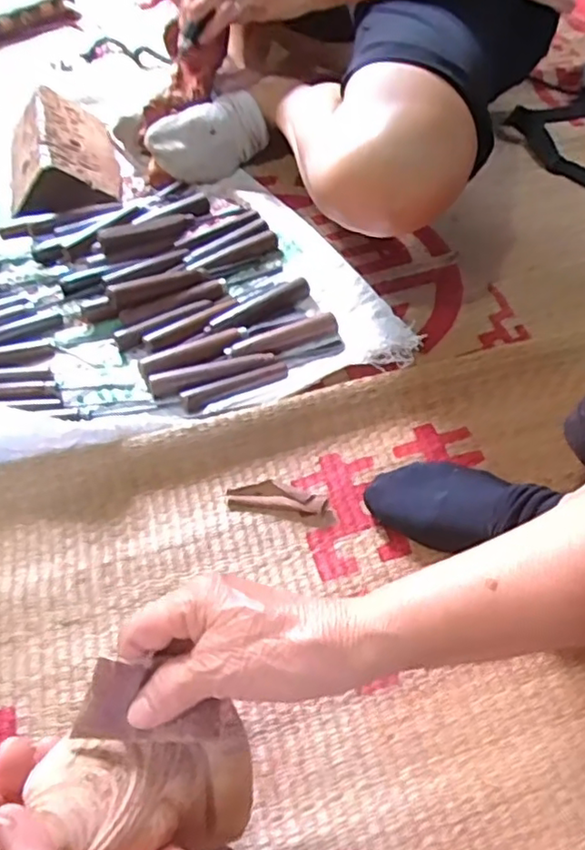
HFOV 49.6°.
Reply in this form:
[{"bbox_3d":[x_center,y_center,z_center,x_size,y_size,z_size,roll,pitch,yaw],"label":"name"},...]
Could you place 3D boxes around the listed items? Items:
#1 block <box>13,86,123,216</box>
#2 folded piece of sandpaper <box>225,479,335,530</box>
[{"bbox_3d":[-0.281,-0.332,0.755,0.124,0.082,0.169,-16,55,-12],"label":"block"},{"bbox_3d":[-0.009,0.061,0.518,0.089,0.007,0.029,10,54,7],"label":"folded piece of sandpaper"}]

